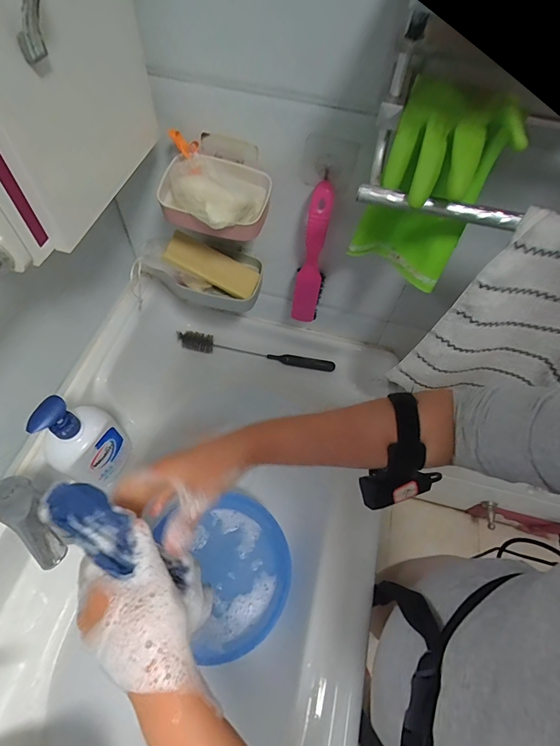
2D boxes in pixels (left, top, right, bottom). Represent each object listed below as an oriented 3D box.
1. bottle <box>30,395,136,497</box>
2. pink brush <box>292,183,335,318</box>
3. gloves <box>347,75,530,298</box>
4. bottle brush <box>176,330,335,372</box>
[{"bbox_3d":[-0.259,0.095,0.510,0.051,0.208,0.094,22,60,9],"label":"bottle"},{"bbox_3d":[0.049,-0.161,0.550,0.038,0.234,0.040,14,59,4],"label":"pink brush"},{"bbox_3d":[0.147,-0.178,0.388,0.105,0.180,0.101,23,60,9],"label":"gloves"},{"bbox_3d":[-0.044,-0.039,0.695,0.290,0.030,0.032,11,59,2],"label":"bottle brush"}]

